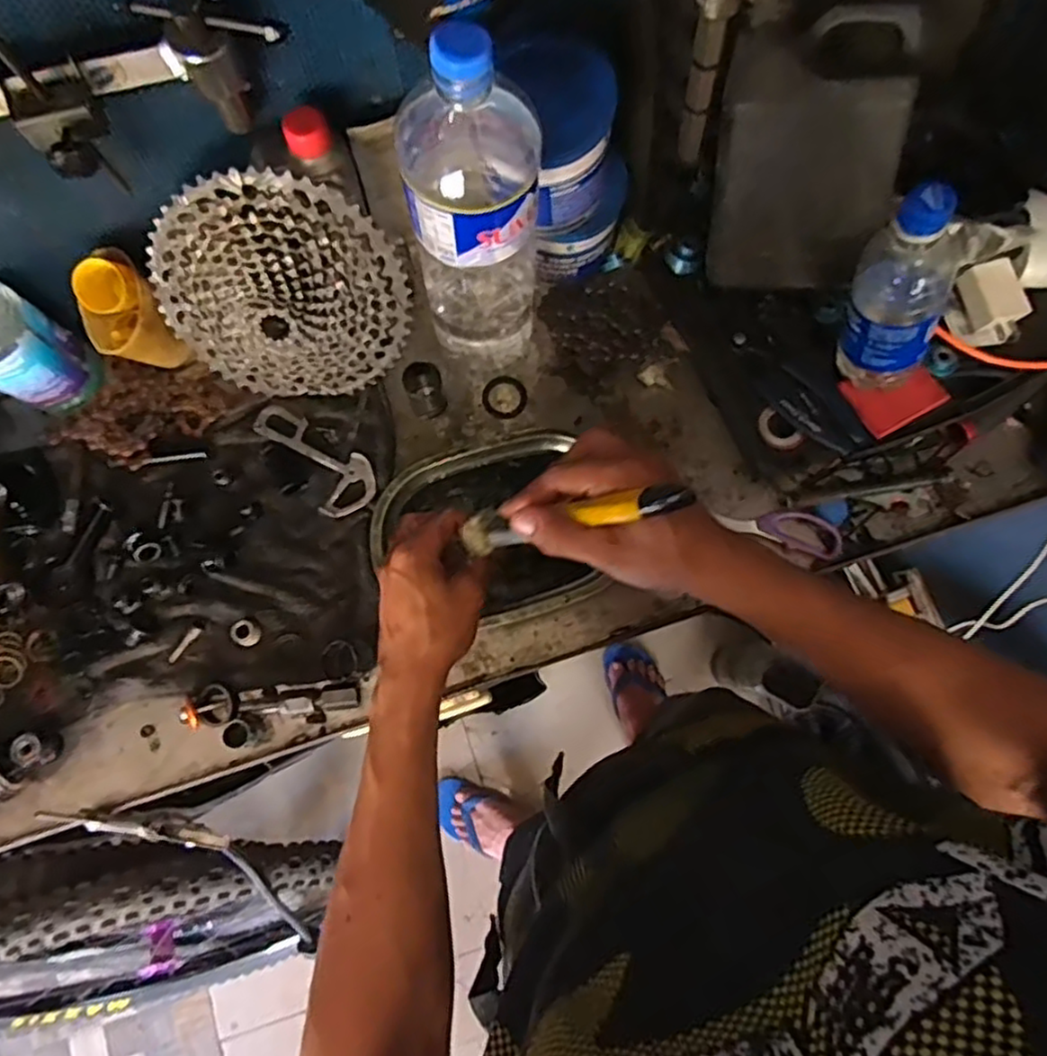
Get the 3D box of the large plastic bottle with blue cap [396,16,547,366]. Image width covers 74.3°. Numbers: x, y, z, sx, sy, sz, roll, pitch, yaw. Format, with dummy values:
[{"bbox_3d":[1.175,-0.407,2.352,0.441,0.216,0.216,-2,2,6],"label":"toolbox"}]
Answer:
[{"bbox_3d":[-0.034,-0.214,0.496,0.087,0.312,0.090,1,79,0],"label":"large plastic bottle with blue cap"}]

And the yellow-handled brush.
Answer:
[{"bbox_3d":[0.029,-0.008,0.438,0.159,0.018,0.029,-12,76,35],"label":"yellow-handled brush"}]

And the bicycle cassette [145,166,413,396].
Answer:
[{"bbox_3d":[-0.191,-0.173,0.546,0.195,0.189,0.046,0,47,-6],"label":"bicycle cassette"}]

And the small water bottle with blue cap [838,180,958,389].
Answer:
[{"bbox_3d":[0.273,-0.173,0.500,0.064,0.169,0.062,-26,53,-5],"label":"small water bottle with blue cap"}]

